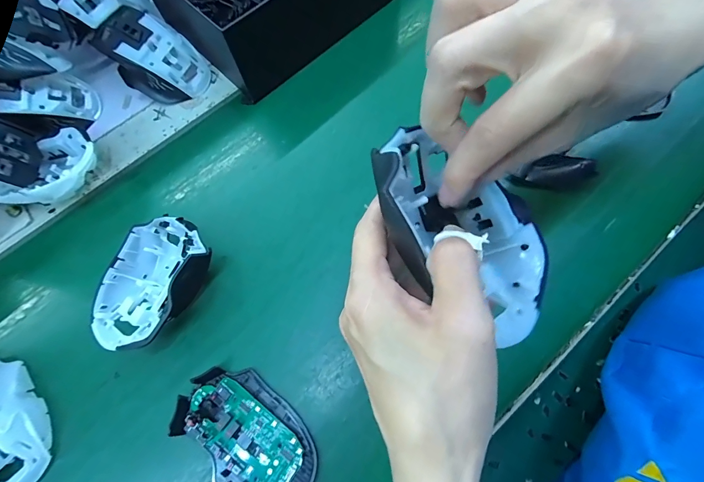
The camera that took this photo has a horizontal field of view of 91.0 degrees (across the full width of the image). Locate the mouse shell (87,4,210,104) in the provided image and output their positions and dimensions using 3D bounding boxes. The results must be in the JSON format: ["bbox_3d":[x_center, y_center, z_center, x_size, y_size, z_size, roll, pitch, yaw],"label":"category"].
[{"bbox_3d":[-0.210,-0.195,0.366,0.100,0.057,0.068,29,73,13],"label":"mouse shell"}]

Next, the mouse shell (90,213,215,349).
[{"bbox_3d":[-0.168,0.037,0.294,0.078,0.044,0.116,27,73,12],"label":"mouse shell"}]

